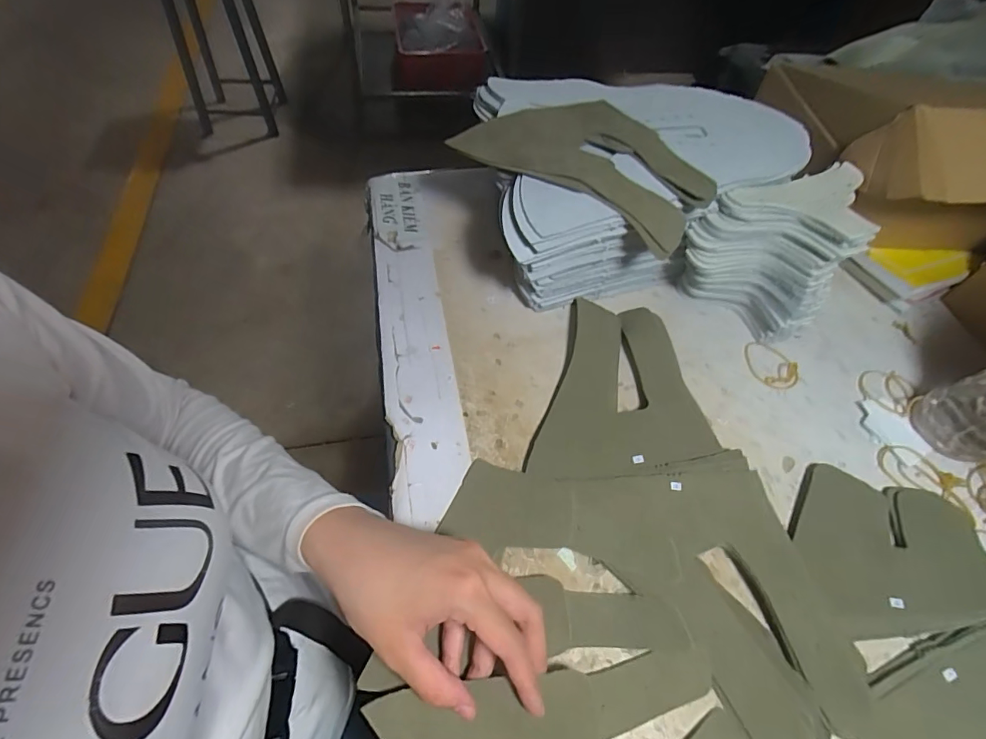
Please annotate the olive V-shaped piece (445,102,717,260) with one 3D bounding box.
[{"bbox_3d":[0.080,-0.170,0.378,0.185,0.028,0.113,27,58,14],"label":"olive V-shaped piece"}]

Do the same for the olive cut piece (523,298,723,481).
[{"bbox_3d":[0.088,0.009,0.384,0.142,0.014,0.163,-5,57,-8],"label":"olive cut piece"}]

